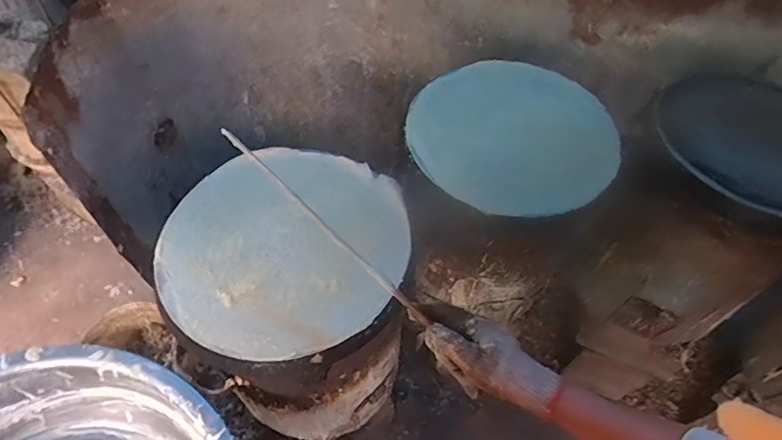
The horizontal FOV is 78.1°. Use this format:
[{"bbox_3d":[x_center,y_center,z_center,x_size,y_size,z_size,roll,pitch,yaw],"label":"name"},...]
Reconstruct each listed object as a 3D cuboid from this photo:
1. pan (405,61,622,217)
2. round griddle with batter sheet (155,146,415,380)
[{"bbox_3d":[0.212,-0.151,0.845,0.352,0.076,0.311,38,77,13],"label":"pan"},{"bbox_3d":[-0.155,0.039,0.724,0.361,0.050,0.362,2,53,-2],"label":"round griddle with batter sheet"}]

